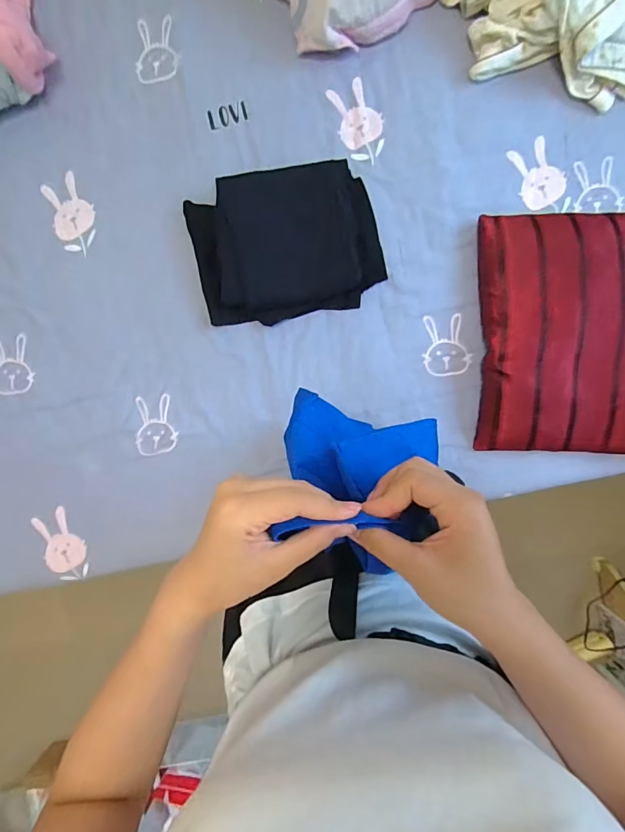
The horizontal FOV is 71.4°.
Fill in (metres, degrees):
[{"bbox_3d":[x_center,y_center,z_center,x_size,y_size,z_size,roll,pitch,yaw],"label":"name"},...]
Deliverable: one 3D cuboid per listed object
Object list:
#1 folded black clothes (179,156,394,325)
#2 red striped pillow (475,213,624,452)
[{"bbox_3d":[-0.050,-0.314,0.803,0.342,0.094,0.246,-12,92,4],"label":"folded black clothes"},{"bbox_3d":[0.512,-0.144,0.779,0.392,0.079,0.413,0,92,3],"label":"red striped pillow"}]

